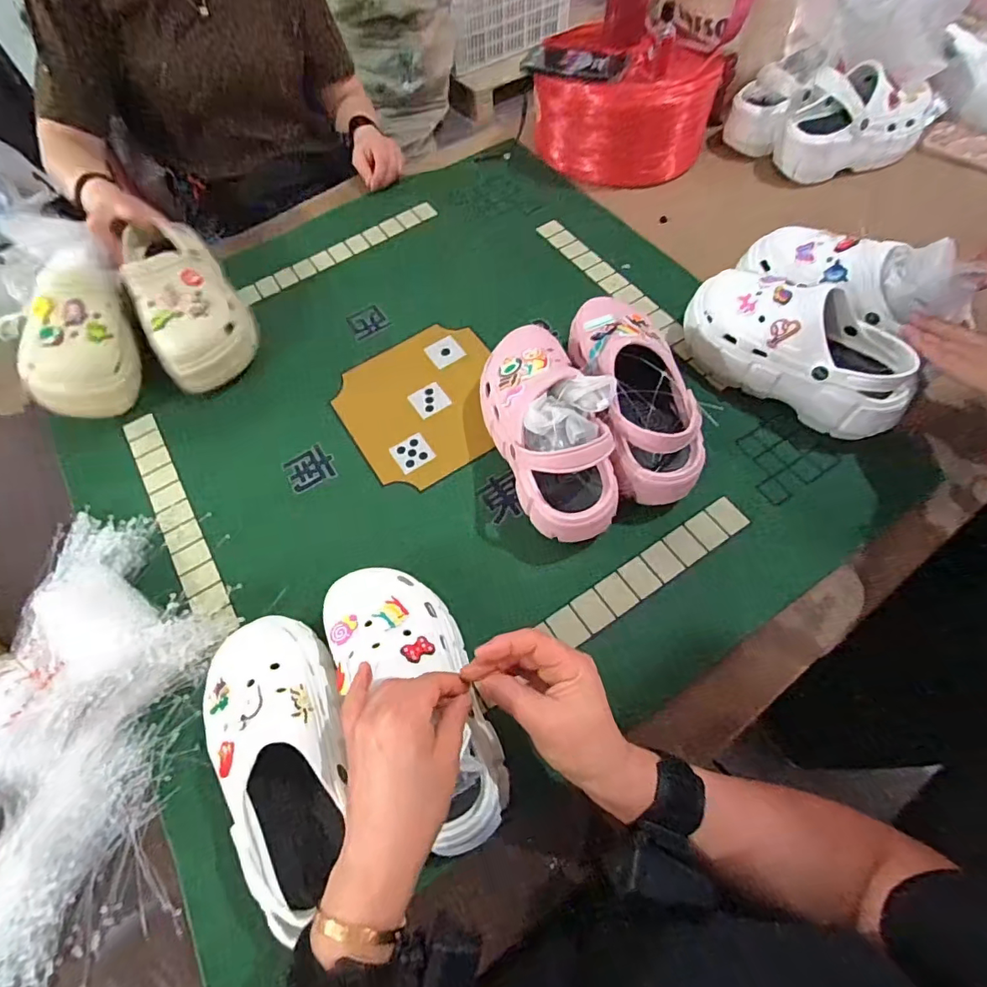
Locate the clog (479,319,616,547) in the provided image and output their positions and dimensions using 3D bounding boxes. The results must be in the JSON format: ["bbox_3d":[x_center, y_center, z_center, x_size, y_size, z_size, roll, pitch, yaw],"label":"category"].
[{"bbox_3d":[0.055,-0.071,0.565,0.105,0.111,0.256,-17,62,-7],"label":"clog"}]

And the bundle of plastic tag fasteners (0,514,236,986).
[{"bbox_3d":[-0.418,0.238,0.467,0.243,0.053,0.470,7,62,6],"label":"bundle of plastic tag fasteners"}]

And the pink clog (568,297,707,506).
[{"bbox_3d":[0.158,-0.111,0.577,0.106,0.111,0.248,-11,62,-3],"label":"pink clog"}]

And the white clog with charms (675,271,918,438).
[{"bbox_3d":[0.351,-0.175,0.602,0.261,0.126,0.097,36,69,20],"label":"white clog with charms"}]

